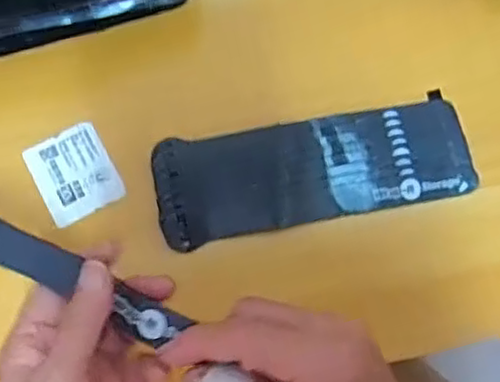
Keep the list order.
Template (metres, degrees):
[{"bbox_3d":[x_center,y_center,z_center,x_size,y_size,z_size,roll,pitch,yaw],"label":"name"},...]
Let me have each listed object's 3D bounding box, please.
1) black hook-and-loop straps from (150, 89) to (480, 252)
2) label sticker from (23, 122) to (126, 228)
[{"bbox_3d":[0.041,-0.014,0.430,0.198,0.013,0.067,-12,75,-3],"label":"black hook-and-loop straps"},{"bbox_3d":[-0.114,-0.011,0.437,0.049,0.004,0.058,-28,76,-7],"label":"label sticker"}]

